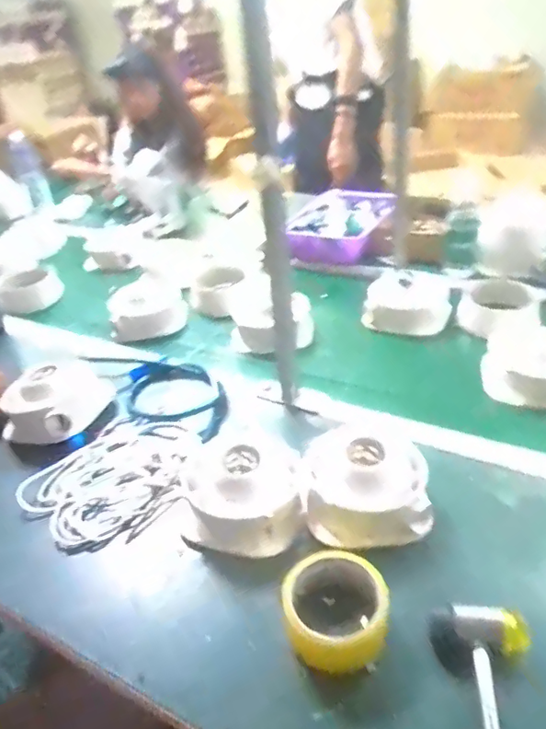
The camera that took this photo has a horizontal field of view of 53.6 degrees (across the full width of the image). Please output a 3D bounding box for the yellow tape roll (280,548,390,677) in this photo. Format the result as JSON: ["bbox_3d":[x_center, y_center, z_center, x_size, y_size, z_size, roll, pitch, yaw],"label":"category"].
[{"bbox_3d":[0.057,0.219,0.488,0.093,0.042,0.094,-4,34,3],"label":"yellow tape roll"}]

